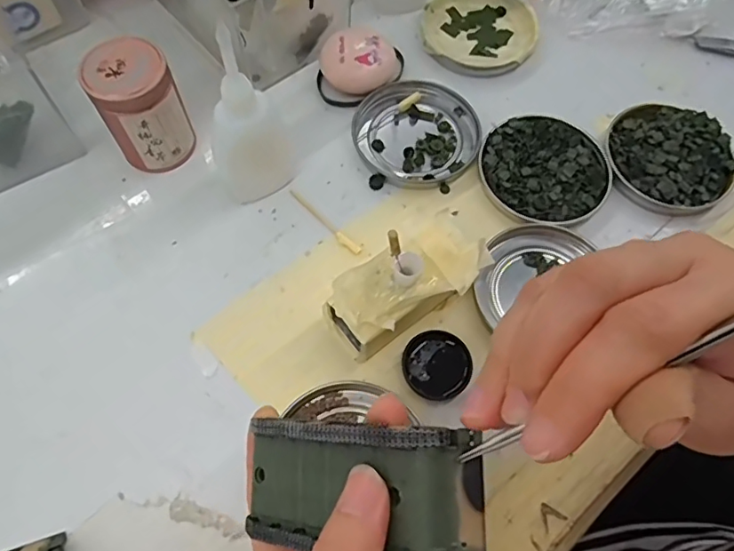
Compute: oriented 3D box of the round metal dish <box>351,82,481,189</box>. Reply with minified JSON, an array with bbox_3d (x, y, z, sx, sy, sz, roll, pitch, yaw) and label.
[{"bbox_3d":[0.032,-0.091,0.348,0.076,0.008,0.075,1,66,-2],"label":"round metal dish"}]

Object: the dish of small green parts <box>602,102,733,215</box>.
[{"bbox_3d":[0.188,-0.074,0.338,0.078,0.011,0.074,1,66,-2],"label":"dish of small green parts"}]

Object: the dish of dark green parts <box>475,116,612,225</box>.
[{"bbox_3d":[0.108,-0.065,0.335,0.076,0.011,0.073,1,66,-2],"label":"dish of dark green parts"}]

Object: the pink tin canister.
[{"bbox_3d":[-0.129,-0.095,0.314,0.043,0.063,0.044,-31,71,-15],"label":"pink tin canister"}]

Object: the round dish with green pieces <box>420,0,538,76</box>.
[{"bbox_3d":[0.078,-0.173,0.385,0.077,0.012,0.072,17,67,5],"label":"round dish with green pieces"}]

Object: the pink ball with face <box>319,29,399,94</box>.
[{"bbox_3d":[-0.006,-0.140,0.360,0.046,0.022,0.042,1,66,-2],"label":"pink ball with face"}]

